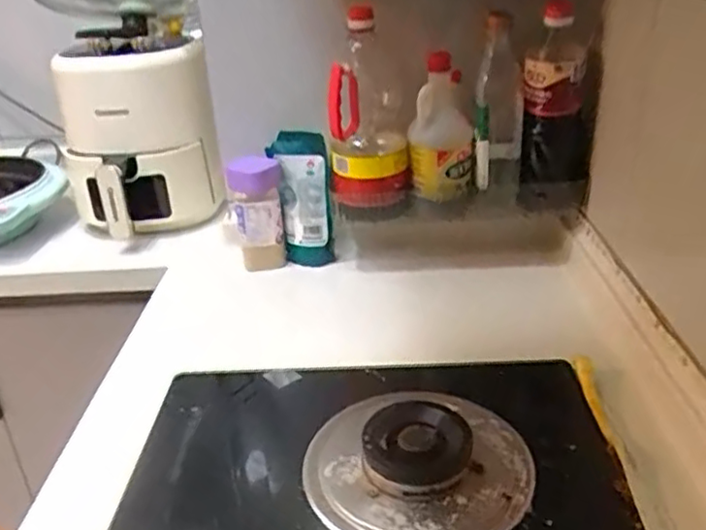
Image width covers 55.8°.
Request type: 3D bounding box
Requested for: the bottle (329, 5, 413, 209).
[{"bbox_3d":[0.019,-0.209,0.887,0.104,0.235,0.102,-1,29,5],"label":"bottle"}]

